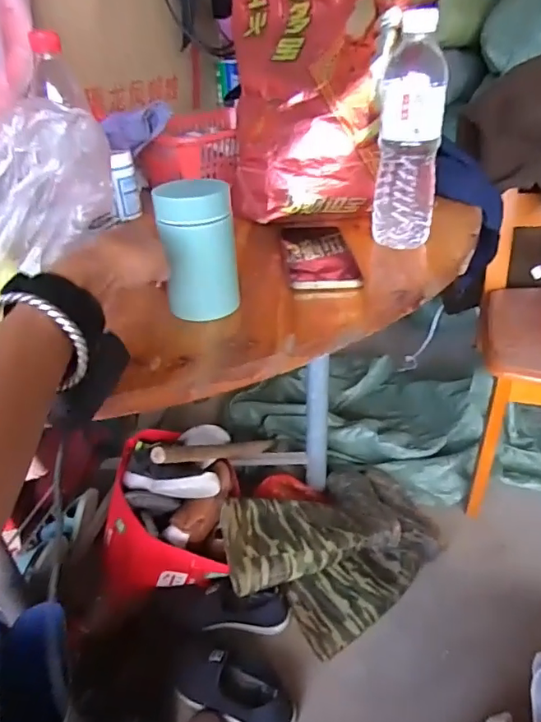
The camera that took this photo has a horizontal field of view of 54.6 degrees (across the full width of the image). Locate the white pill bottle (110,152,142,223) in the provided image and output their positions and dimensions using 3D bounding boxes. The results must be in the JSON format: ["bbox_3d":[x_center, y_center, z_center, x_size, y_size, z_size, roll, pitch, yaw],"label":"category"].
[{"bbox_3d":[-0.212,-0.249,0.757,0.044,0.088,0.032,-9,34,-10],"label":"white pill bottle"}]

